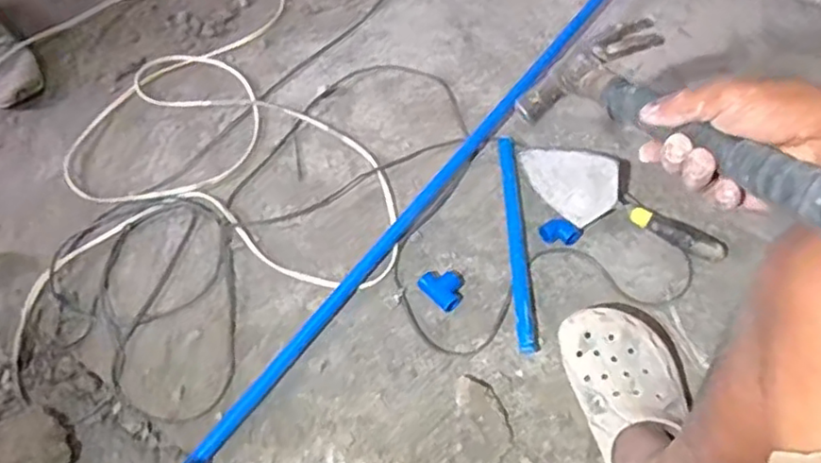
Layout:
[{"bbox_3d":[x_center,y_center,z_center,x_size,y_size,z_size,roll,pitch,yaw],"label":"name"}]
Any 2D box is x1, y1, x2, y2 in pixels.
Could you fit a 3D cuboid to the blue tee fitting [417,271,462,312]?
[{"bbox_3d":[0.042,0.074,0.856,0.062,0.026,0.046,39,69,23],"label":"blue tee fitting"}]

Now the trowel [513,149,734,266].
[{"bbox_3d":[0.276,-0.038,0.877,0.306,0.063,0.089,33,67,21],"label":"trowel"}]

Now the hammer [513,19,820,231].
[{"bbox_3d":[0.194,-0.081,0.451,0.113,0.031,0.322,-37,30,3],"label":"hammer"}]

